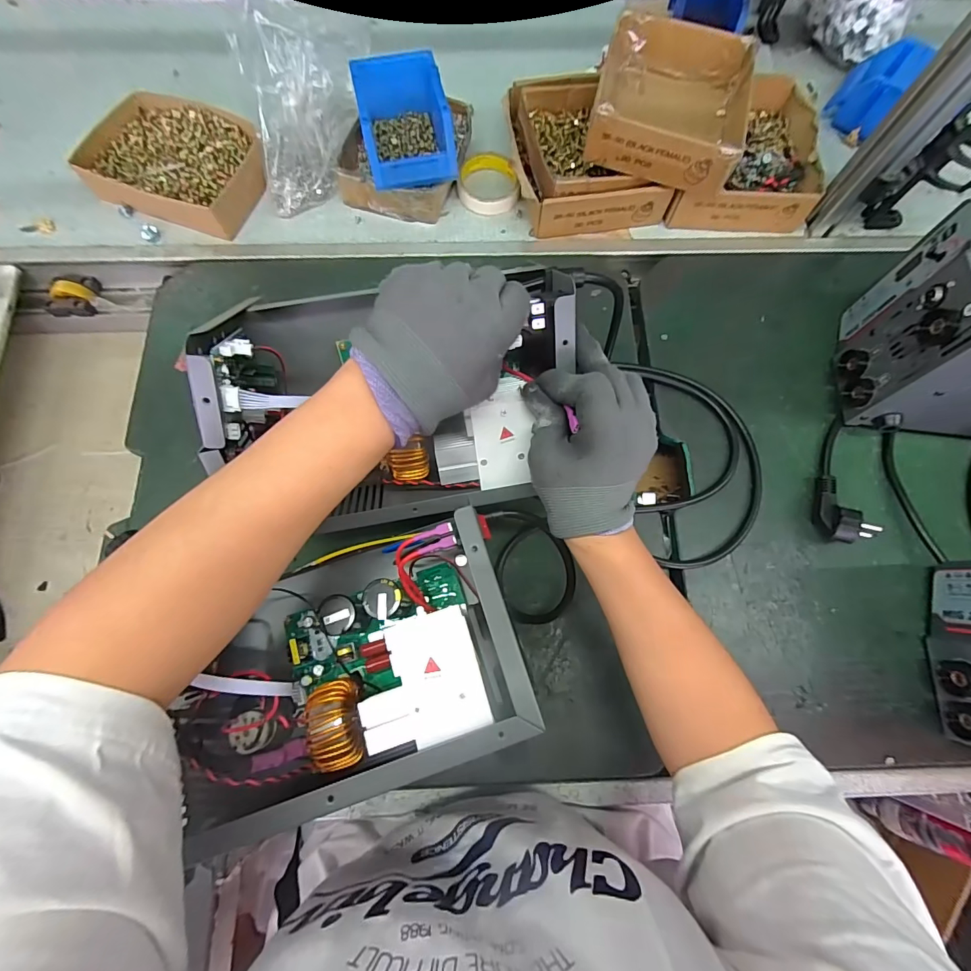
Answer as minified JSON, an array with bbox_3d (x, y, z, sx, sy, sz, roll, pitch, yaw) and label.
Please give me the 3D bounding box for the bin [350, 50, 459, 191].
[{"bbox_3d":[-0.100,-0.454,0.560,0.105,0.068,0.142,-11,75,-5],"label":"bin"}]

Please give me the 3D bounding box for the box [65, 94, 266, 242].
[{"bbox_3d":[-0.411,-0.438,0.598,0.233,0.039,0.179,16,74,4],"label":"box"}]

